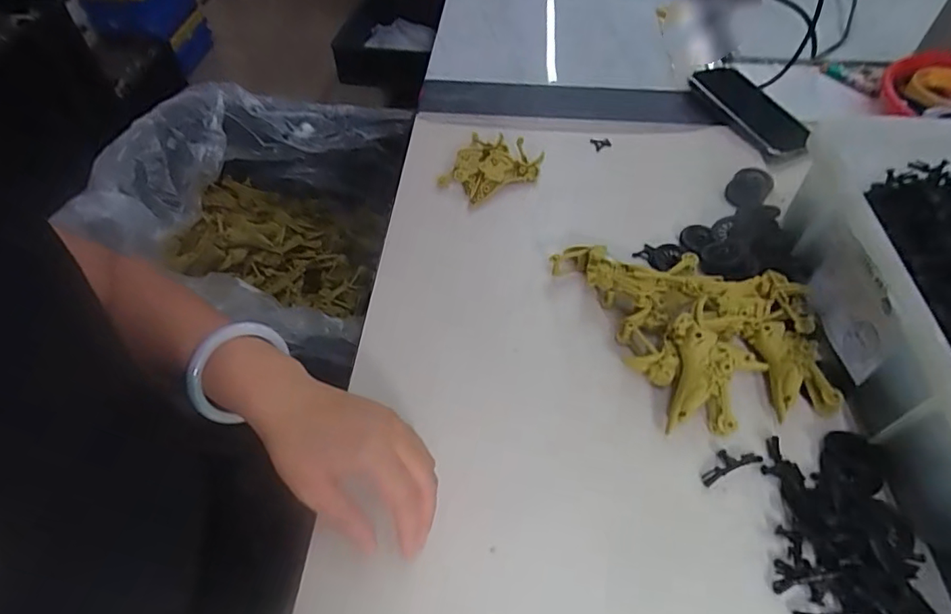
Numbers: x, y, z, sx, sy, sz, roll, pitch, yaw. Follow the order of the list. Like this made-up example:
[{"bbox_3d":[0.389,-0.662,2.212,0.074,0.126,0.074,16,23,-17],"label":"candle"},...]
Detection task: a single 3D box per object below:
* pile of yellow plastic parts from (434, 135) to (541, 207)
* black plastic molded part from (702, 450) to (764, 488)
[{"bbox_3d":[0.017,-0.143,0.546,0.085,0.031,0.088,24,58,20],"label":"pile of yellow plastic parts"},{"bbox_3d":[0.176,0.108,0.360,0.047,0.006,0.017,-18,54,-14],"label":"black plastic molded part"}]

